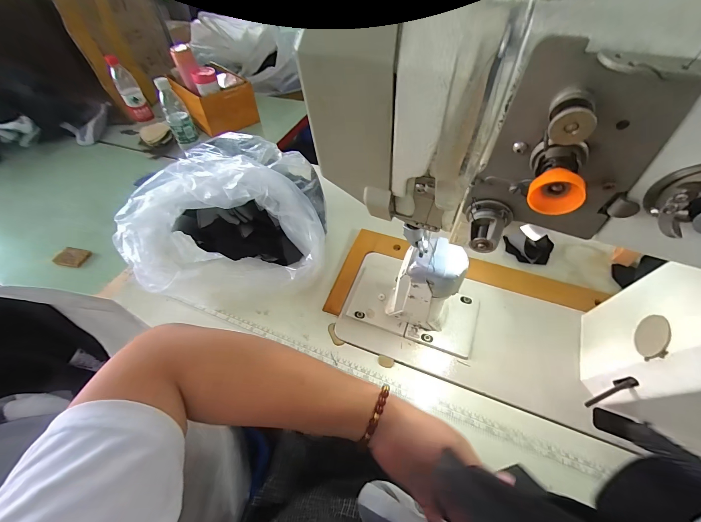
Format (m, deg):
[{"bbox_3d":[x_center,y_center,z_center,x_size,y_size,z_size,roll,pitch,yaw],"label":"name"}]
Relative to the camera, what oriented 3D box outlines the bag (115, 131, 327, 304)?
[{"bbox_3d":[-0.215,-0.095,0.536,0.306,0.205,0.286,-7,50,-3],"label":"bag"}]

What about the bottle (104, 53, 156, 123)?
[{"bbox_3d":[-0.740,-0.571,0.982,0.067,0.169,0.061,-29,55,-20],"label":"bottle"}]

